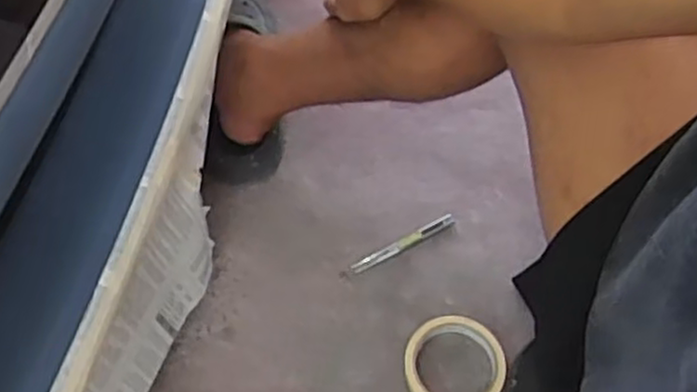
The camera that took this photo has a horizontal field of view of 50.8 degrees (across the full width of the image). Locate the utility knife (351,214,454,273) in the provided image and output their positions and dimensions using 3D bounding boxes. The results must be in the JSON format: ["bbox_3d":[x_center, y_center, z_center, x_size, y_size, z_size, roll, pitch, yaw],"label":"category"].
[{"bbox_3d":[0.061,0.052,0.809,0.127,0.004,0.015,-26,60,-12],"label":"utility knife"}]

